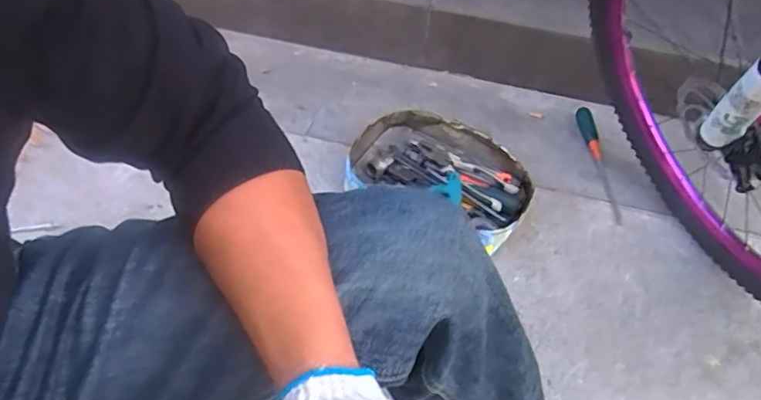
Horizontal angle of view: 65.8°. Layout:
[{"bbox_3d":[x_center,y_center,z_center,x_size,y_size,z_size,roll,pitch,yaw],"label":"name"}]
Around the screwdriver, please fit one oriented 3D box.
[{"bbox_3d":[0.409,-0.073,1.109,0.034,0.022,0.270,2,51,-2],"label":"screwdriver"}]

